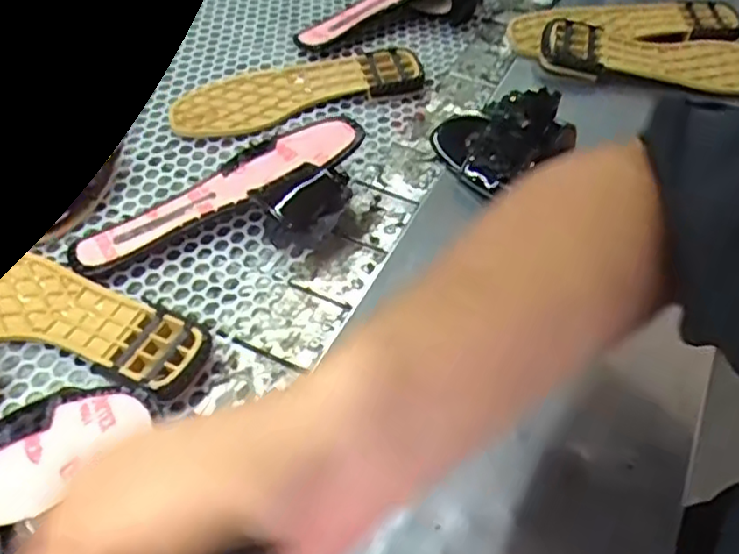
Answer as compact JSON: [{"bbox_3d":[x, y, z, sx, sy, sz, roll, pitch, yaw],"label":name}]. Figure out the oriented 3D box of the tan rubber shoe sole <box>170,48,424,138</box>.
[{"bbox_3d":[-0.071,-0.195,0.692,0.260,0.025,0.092,-14,53,-16],"label":"tan rubber shoe sole"}]

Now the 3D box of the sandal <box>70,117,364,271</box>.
[{"bbox_3d":[-0.121,-0.061,0.568,0.243,0.053,0.105,-18,53,-2],"label":"sandal"}]

